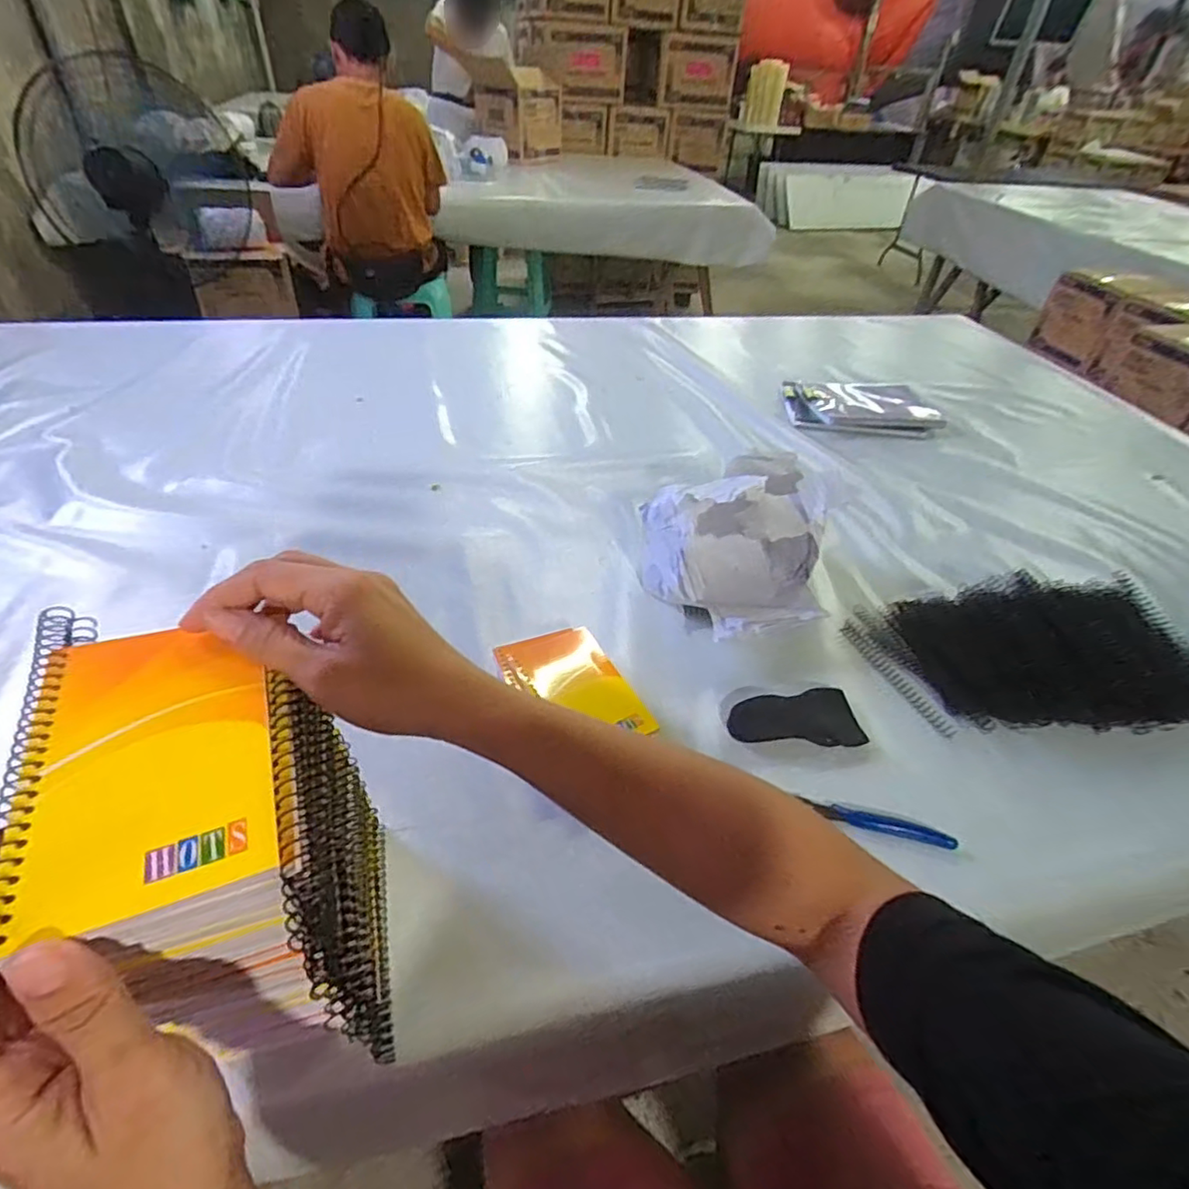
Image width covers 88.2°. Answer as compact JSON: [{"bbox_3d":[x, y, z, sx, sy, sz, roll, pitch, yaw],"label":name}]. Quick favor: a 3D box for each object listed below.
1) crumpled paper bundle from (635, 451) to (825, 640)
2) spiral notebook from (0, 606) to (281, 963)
[{"bbox_3d":[0.155,-0.053,0.651,0.180,0.139,0.187,2,43,-2],"label":"crumpled paper bundle"},{"bbox_3d":[-0.174,0.054,0.238,0.083,0.007,0.139,-15,46,-19],"label":"spiral notebook"}]

